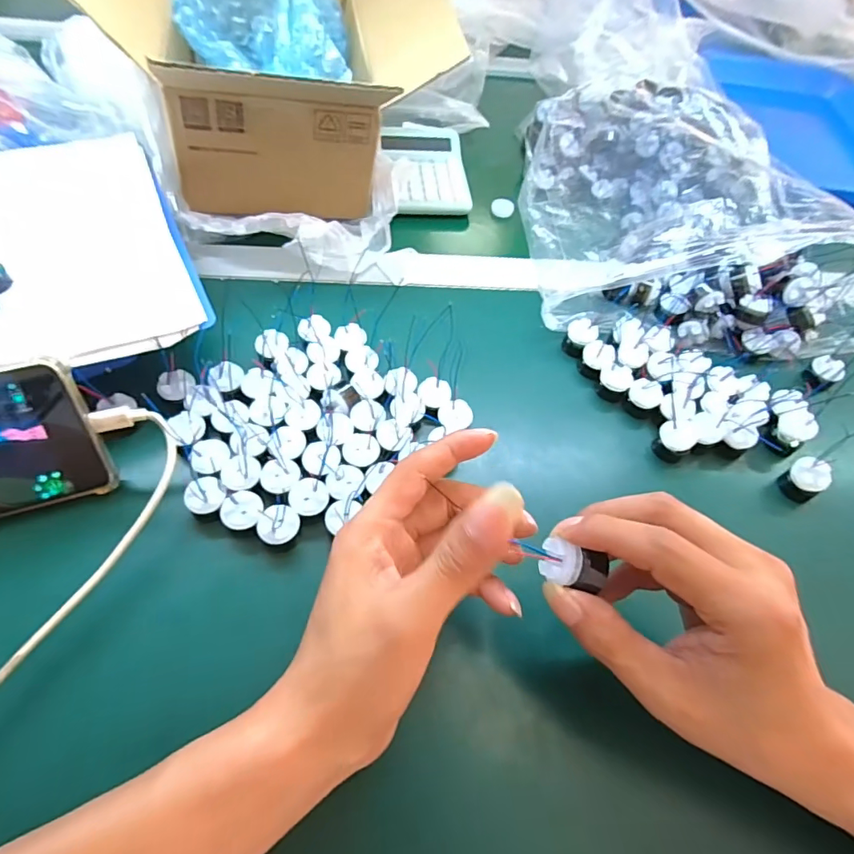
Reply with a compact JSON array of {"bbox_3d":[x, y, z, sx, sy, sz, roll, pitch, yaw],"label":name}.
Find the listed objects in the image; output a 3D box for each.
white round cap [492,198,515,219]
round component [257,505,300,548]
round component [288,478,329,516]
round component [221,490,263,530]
[{"bbox_3d":[0.075,-0.215,0.494,0.022,0.013,0.014,13,55,3],"label":"white round cap"},{"bbox_3d":[-0.080,0.053,0.272,0.022,0.004,0.022,-6,56,-10],"label":"round component"},{"bbox_3d":[-0.066,0.038,0.282,0.022,0.004,0.022,3,55,-4],"label":"round component"},{"bbox_3d":[-0.101,0.045,0.274,0.022,0.004,0.021,-7,56,-11],"label":"round component"}]

